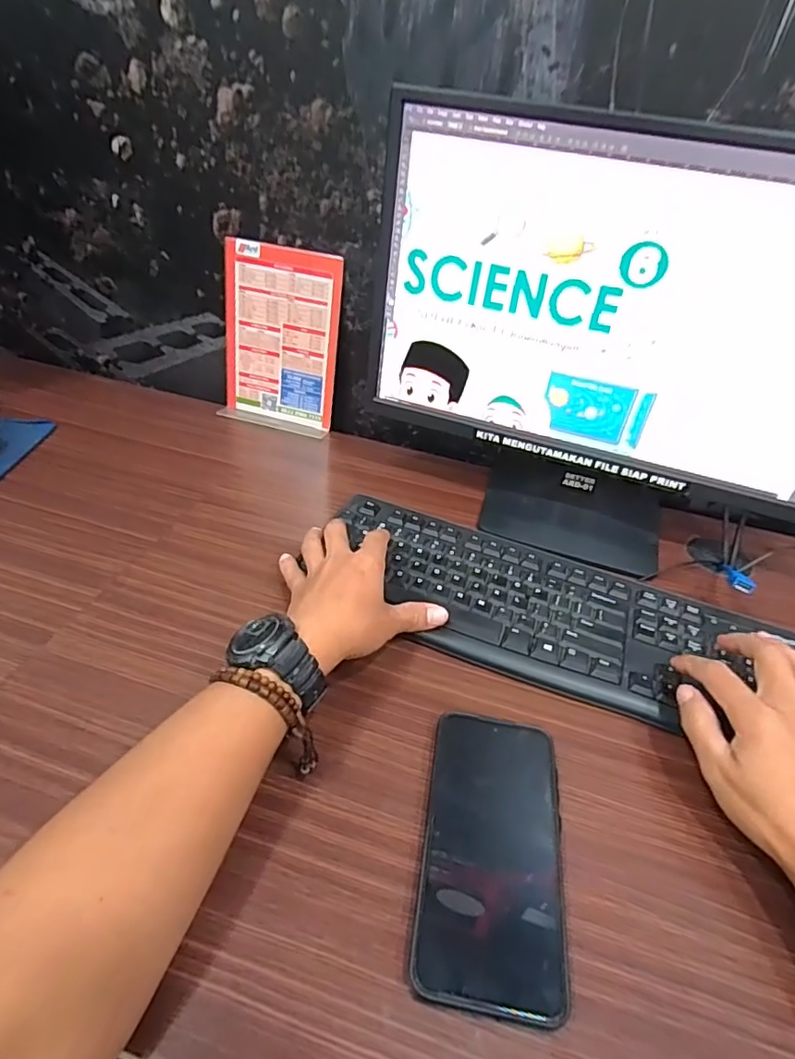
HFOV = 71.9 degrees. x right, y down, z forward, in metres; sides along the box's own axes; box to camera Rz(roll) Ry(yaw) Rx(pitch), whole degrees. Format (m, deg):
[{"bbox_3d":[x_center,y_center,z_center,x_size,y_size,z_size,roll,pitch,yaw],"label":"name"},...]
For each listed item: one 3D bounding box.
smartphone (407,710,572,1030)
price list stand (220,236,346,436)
[{"bbox_3d":[0.057,0.187,0.328,0.079,0.017,0.159,11,37,4],"label":"smartphone"},{"bbox_3d":[-0.151,-0.233,0.692,0.150,0.209,0.046,13,37,8],"label":"price list stand"}]

